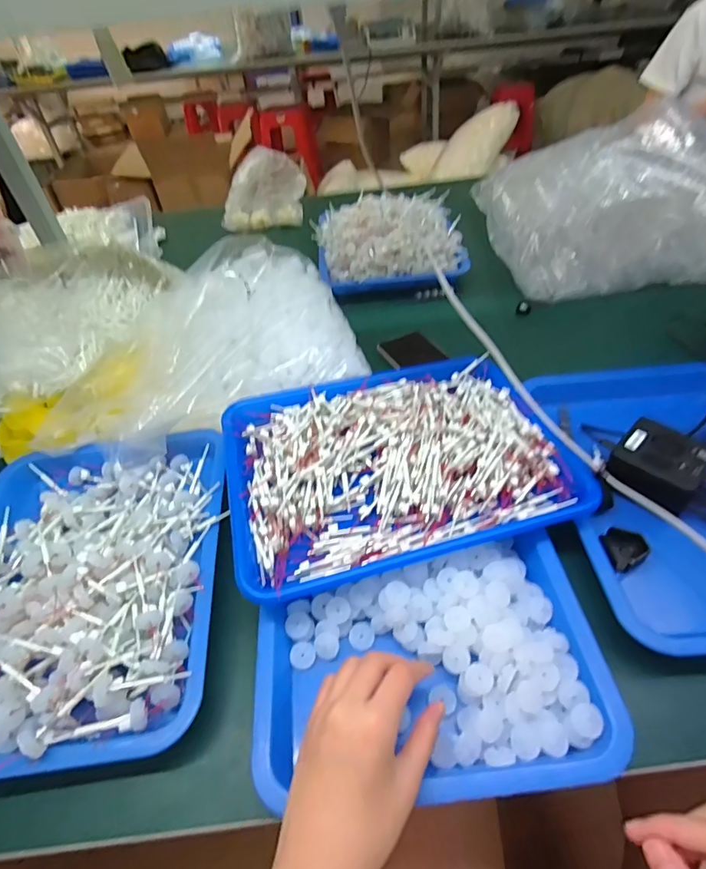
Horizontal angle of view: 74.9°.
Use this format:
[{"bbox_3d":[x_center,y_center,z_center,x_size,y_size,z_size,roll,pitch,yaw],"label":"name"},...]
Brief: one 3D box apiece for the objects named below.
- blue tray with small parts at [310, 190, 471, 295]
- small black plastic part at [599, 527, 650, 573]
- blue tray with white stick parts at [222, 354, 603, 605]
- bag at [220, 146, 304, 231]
[{"bbox_3d":[0.065,-0.374,0.860,0.264,0.082,0.287,-4,46,2],"label":"blue tray with small parts"},{"bbox_3d":[0.252,0.105,0.430,0.035,0.017,0.037,-19,47,-13],"label":"small black plastic part"},{"bbox_3d":[0.040,0.022,0.478,0.326,0.042,0.236,-13,46,-7],"label":"blue tray with white stick parts"},{"bbox_3d":[-0.201,-0.564,1.056,0.172,0.111,0.175,-2,46,4],"label":"bag"}]

